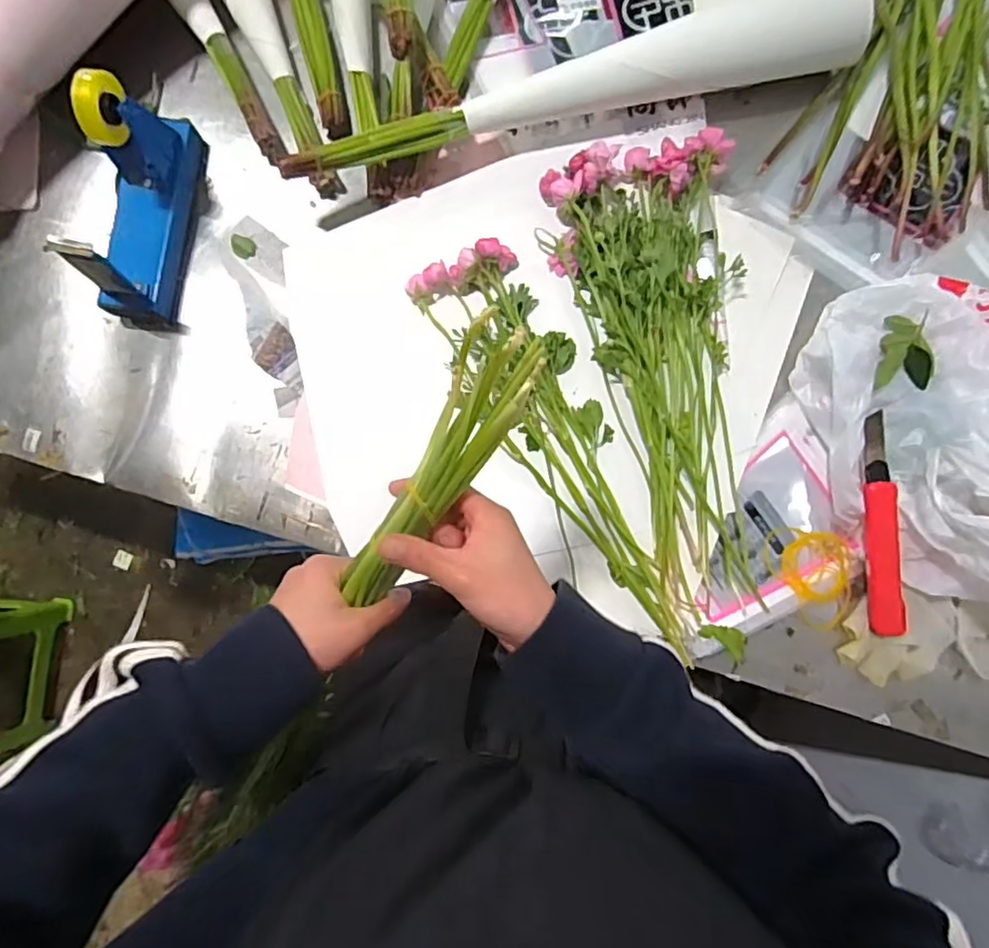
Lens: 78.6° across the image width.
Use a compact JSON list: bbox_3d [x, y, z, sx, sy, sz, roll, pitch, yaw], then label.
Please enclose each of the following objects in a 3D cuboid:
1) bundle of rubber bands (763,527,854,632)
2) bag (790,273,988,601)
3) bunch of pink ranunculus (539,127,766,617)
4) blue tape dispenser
[{"bbox_3d":[0.308,0.102,0.588,0.083,0.009,0.097,1,84,1],"label":"bundle of rubber bands"},{"bbox_3d":[0.438,-0.054,0.532,0.246,0.156,0.303,-22,85,-2],"label":"bag"},{"bbox_3d":[0.156,-0.105,0.588,0.176,0.048,0.449,-4,84,0],"label":"bunch of pink ranunculus"},{"bbox_3d":[-0.354,-0.267,0.575,0.072,0.132,0.213,5,84,1],"label":"blue tape dispenser"}]

